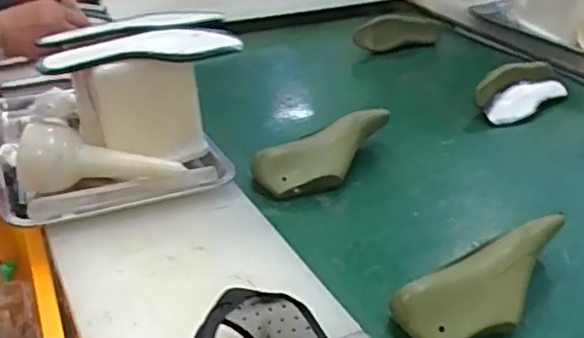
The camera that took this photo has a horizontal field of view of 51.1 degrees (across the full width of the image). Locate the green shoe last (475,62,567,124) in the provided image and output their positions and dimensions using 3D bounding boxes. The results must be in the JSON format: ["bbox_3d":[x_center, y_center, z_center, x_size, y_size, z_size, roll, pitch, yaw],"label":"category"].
[{"bbox_3d":[0.434,-0.141,1.150,0.226,0.088,0.075,-20,39,-36],"label":"green shoe last"}]

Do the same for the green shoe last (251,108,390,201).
[{"bbox_3d":[0.061,-0.030,0.923,0.253,0.061,0.087,-30,44,-26],"label":"green shoe last"}]

